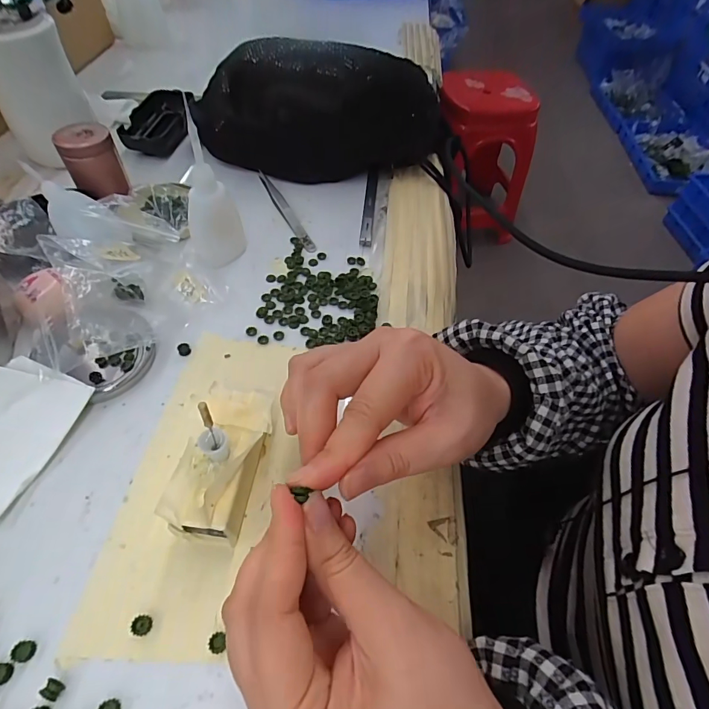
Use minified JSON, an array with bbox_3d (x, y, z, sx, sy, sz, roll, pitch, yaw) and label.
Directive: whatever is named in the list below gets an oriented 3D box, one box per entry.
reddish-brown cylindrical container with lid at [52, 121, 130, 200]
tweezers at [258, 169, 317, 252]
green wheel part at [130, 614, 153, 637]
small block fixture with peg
[{"bbox_3d":[-0.235,-0.173,0.374,0.043,0.050,0.037,-30,62,-24],"label":"reddish-brown cylindrical container with lid"},{"bbox_3d":[-0.069,-0.143,0.408,0.011,0.004,0.130,-22,59,-19],"label":"tweezers"},{"bbox_3d":[-0.106,0.134,0.207,0.008,0.005,0.009,5,54,-1],"label":"green wheel part"},{"bbox_3d":[-0.074,0.060,0.236,0.042,0.049,0.080,7,54,0],"label":"small block fixture with peg"}]

